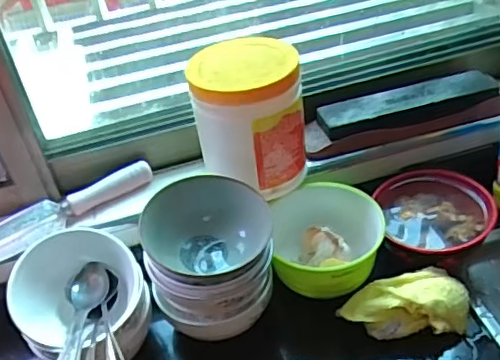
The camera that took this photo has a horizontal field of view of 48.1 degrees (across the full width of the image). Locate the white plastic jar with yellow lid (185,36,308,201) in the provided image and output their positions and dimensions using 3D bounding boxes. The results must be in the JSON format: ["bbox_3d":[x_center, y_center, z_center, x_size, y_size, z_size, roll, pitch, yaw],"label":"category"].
[{"bbox_3d":[0.000,-0.060,0.559,0.105,0.128,0.086,-4,39,4],"label":"white plastic jar with yellow lid"}]

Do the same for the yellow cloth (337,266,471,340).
[{"bbox_3d":[0.147,0.123,0.529,0.115,0.046,0.056,-13,40,-7],"label":"yellow cloth"}]

